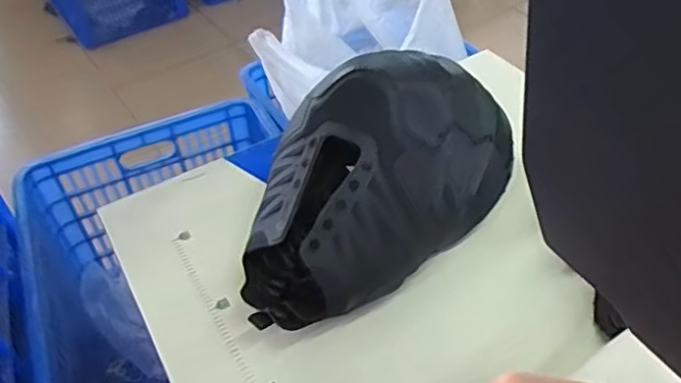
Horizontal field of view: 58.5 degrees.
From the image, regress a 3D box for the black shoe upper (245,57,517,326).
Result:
[{"bbox_3d":[0.034,-0.017,0.529,0.284,0.146,0.139,-23,47,-17],"label":"black shoe upper"}]

